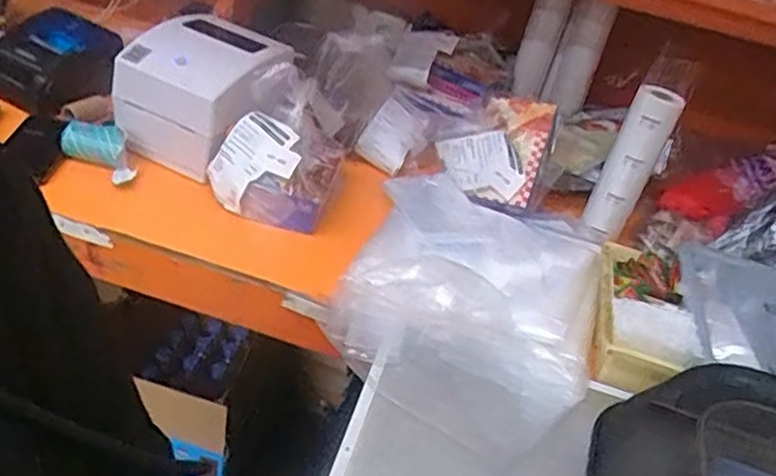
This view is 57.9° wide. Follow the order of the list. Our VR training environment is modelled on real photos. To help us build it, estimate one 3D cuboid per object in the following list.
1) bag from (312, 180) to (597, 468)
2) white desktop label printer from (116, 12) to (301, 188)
[{"bbox_3d":[0.105,0.054,0.884,0.312,0.067,0.454,20,35,8],"label":"bag"},{"bbox_3d":[-0.265,-0.214,1.036,0.187,0.161,0.200,30,37,22],"label":"white desktop label printer"}]

